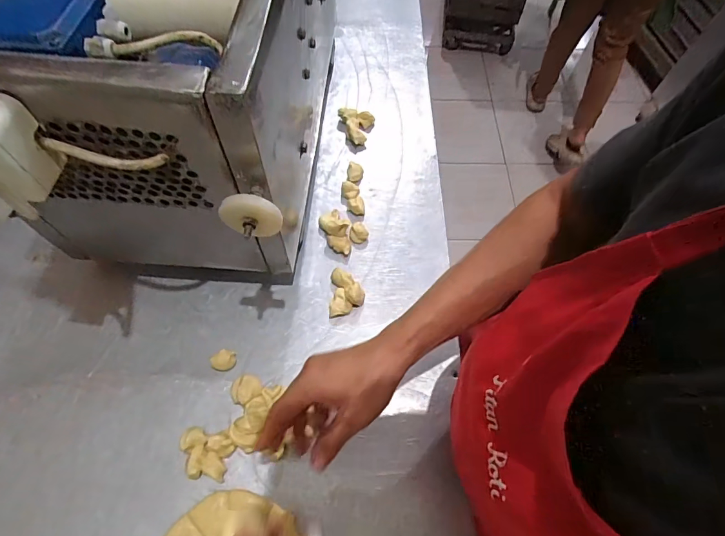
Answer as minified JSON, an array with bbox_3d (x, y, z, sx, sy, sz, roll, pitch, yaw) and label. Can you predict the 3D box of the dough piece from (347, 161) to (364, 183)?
[{"bbox_3d":[-0.013,-0.166,0.708,0.026,0.014,0.041,3,63,-1],"label":"dough piece"}]

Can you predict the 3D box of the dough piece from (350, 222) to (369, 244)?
[{"bbox_3d":[-0.006,-0.058,0.656,0.029,0.016,0.034,6,63,1],"label":"dough piece"}]

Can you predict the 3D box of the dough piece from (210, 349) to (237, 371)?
[{"bbox_3d":[-0.191,0.129,0.559,0.030,0.028,0.025,7,63,1],"label":"dough piece"}]

